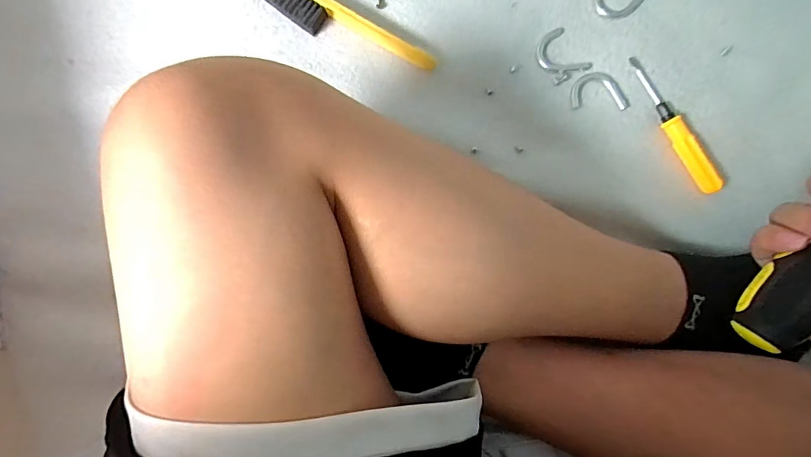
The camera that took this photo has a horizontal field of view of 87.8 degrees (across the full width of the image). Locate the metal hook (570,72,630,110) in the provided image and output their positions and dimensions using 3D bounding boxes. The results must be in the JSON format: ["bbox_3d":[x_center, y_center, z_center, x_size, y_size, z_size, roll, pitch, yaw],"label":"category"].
[{"bbox_3d":[0.168,-0.120,0.365,0.047,0.004,0.032,3,86,2],"label":"metal hook"}]

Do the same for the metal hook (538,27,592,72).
[{"bbox_3d":[0.135,-0.151,0.371,0.034,0.004,0.045,-34,86,-1],"label":"metal hook"}]

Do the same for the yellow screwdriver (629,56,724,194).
[{"bbox_3d":[0.222,-0.087,0.351,0.015,0.020,0.127,-28,86,0],"label":"yellow screwdriver"}]

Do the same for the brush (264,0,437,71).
[{"bbox_3d":[-0.053,-0.180,0.377,0.168,0.018,0.033,30,87,4],"label":"brush"}]

